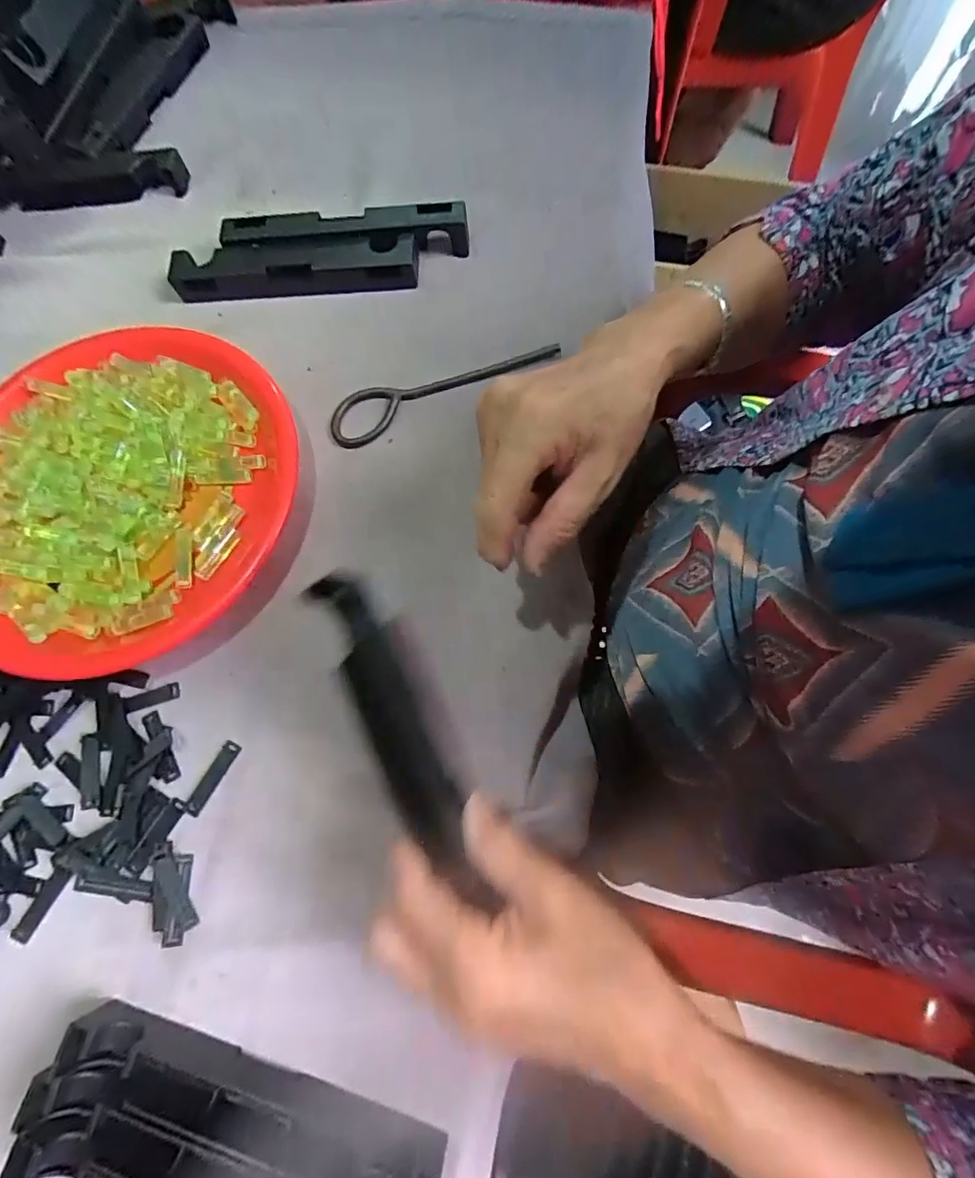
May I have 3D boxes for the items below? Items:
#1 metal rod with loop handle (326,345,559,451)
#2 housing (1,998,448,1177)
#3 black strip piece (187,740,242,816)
[{"bbox_3d":[-0.033,-0.150,0.382,0.172,0.007,0.037,-25,73,-3],"label":"metal rod with loop handle"},{"bbox_3d":[-0.127,0.279,0.256,0.195,0.029,0.075,16,74,9],"label":"housing"},{"bbox_3d":[-0.169,0.116,0.320,0.011,0.004,0.046,26,76,11],"label":"black strip piece"}]

